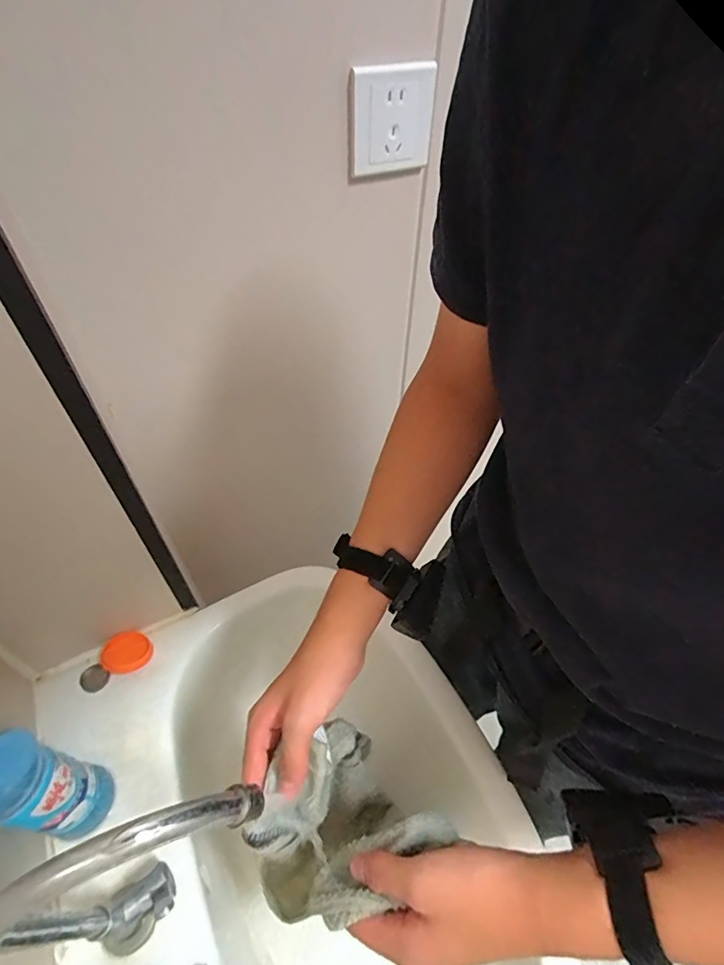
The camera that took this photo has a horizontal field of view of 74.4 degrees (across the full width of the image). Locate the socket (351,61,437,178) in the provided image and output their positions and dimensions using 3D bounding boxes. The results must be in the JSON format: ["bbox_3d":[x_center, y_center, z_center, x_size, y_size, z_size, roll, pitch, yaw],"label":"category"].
[{"bbox_3d":[0.030,-0.359,0.473,0.088,0.083,0.011,-21,53,-20],"label":"socket"}]

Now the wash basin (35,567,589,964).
[{"bbox_3d":[-0.092,0.401,0.539,0.396,0.141,0.553,-20,52,-19],"label":"wash basin"}]

